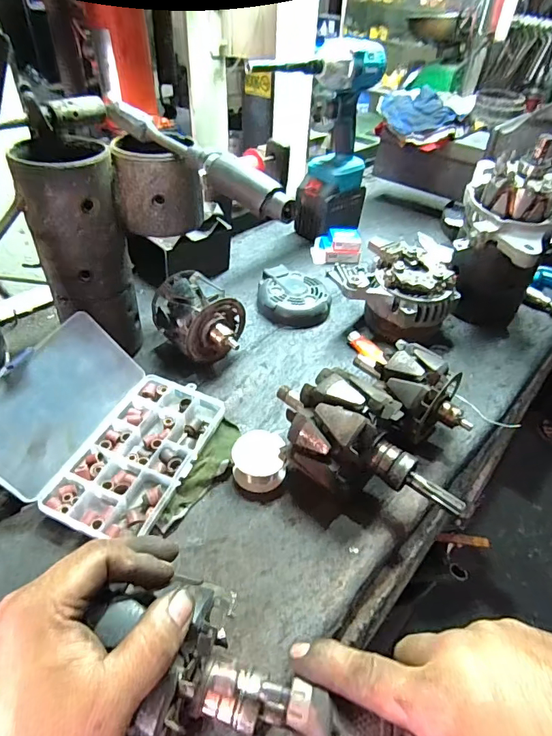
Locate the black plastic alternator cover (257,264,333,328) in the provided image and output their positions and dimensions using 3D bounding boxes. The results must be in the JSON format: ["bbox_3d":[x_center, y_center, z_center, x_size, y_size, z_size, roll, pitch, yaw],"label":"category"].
[{"bbox_3d":[0.025,-0.105,0.643,0.099,0.036,0.103,-2,43,-7],"label":"black plastic alternator cover"}]

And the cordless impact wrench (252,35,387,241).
[{"bbox_3d":[0.076,-0.350,0.711,0.204,0.277,0.076,-31,53,-32],"label":"cordless impact wrench"}]

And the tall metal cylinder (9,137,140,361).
[{"bbox_3d":[-0.204,-0.118,0.474,0.087,0.210,0.094,-13,45,-18],"label":"tall metal cylinder"}]

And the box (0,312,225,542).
[{"bbox_3d":[-0.164,0.049,0.419,0.171,0.076,0.176,17,44,13],"label":"box"}]

